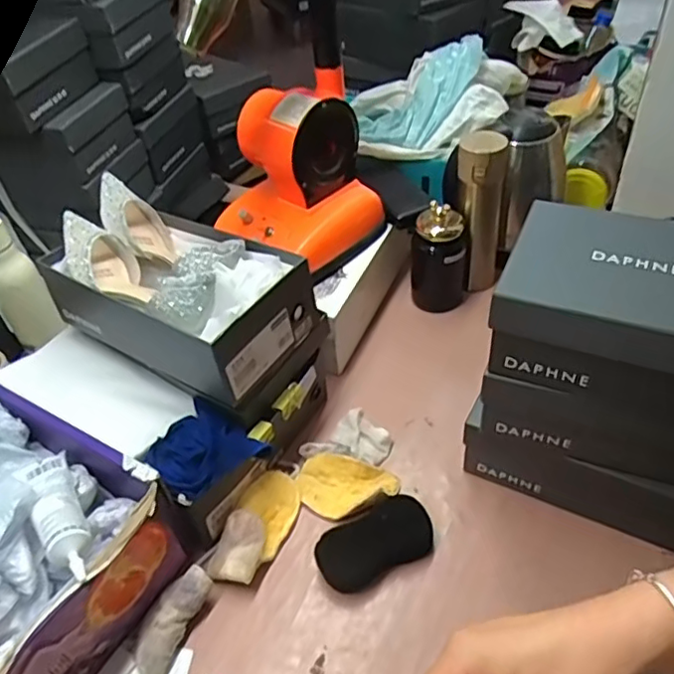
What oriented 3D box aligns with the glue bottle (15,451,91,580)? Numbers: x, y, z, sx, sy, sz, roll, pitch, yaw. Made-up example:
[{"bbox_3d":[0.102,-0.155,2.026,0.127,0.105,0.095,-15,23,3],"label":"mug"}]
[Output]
[{"bbox_3d":[-0.261,0.165,0.575,0.044,0.041,0.161,-30,49,-23],"label":"glue bottle"}]

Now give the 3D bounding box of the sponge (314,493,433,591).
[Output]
[{"bbox_3d":[0.039,0.218,0.650,0.125,0.031,0.063,-22,46,-16],"label":"sponge"}]

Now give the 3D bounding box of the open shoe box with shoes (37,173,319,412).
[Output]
[{"bbox_3d":[-0.187,-0.057,0.710,0.302,0.121,0.164,23,51,26],"label":"open shoe box with shoes"}]

